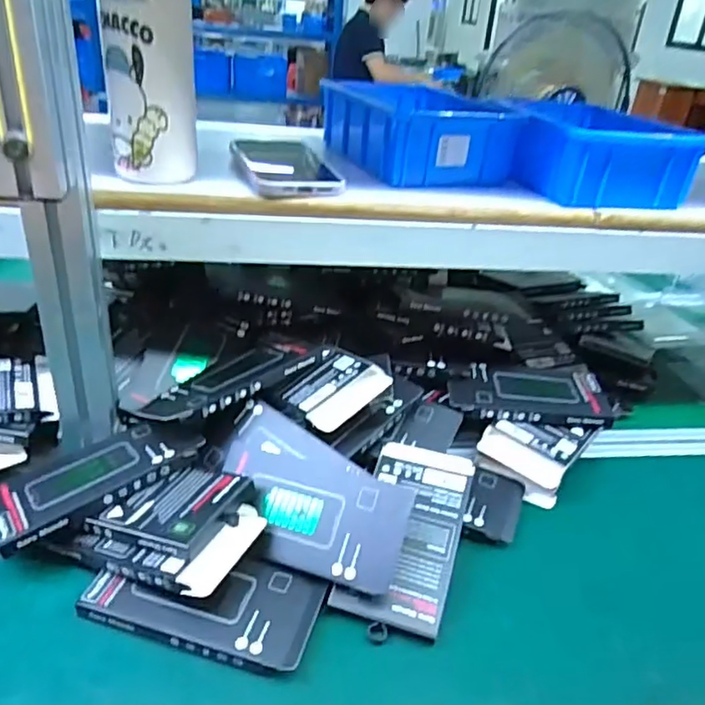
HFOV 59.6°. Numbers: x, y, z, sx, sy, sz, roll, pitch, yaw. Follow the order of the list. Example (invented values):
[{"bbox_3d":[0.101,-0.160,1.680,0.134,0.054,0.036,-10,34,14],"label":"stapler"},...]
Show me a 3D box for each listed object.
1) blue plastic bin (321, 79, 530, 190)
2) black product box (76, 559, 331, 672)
[{"bbox_3d":[0.054,-0.217,0.607,0.118,0.061,0.192,-11,33,-24],"label":"blue plastic bin"},{"bbox_3d":[-0.101,0.170,0.425,0.152,0.017,0.072,10,30,11],"label":"black product box"}]

